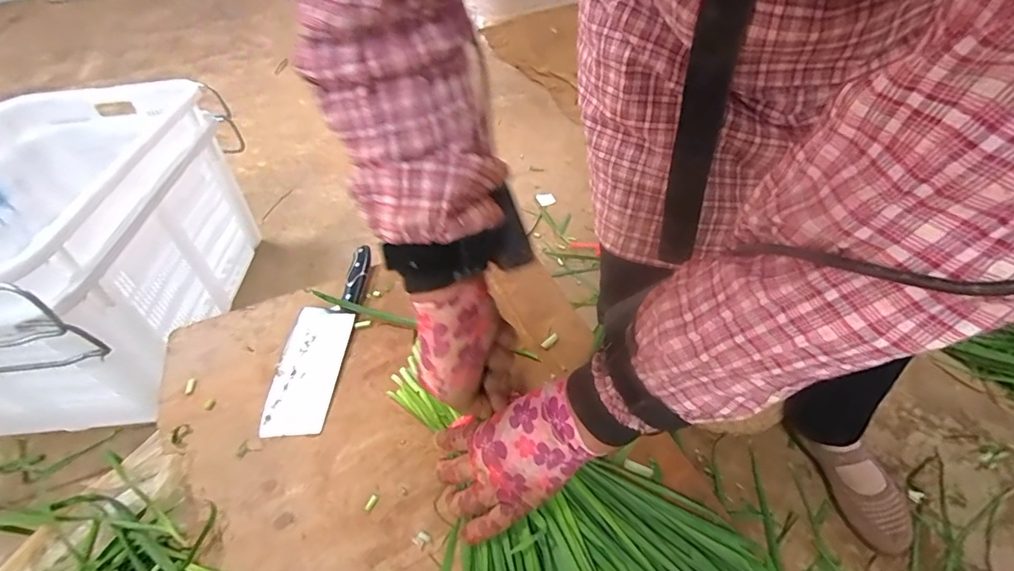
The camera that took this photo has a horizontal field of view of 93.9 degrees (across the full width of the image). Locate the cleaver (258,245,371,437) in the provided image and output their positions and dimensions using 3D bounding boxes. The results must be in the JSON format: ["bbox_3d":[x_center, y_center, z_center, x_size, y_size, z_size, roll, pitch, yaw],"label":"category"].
[{"bbox_3d":[-0.235,0.056,0.598,0.078,0.026,0.274,3,53,-2],"label":"cleaver"}]

